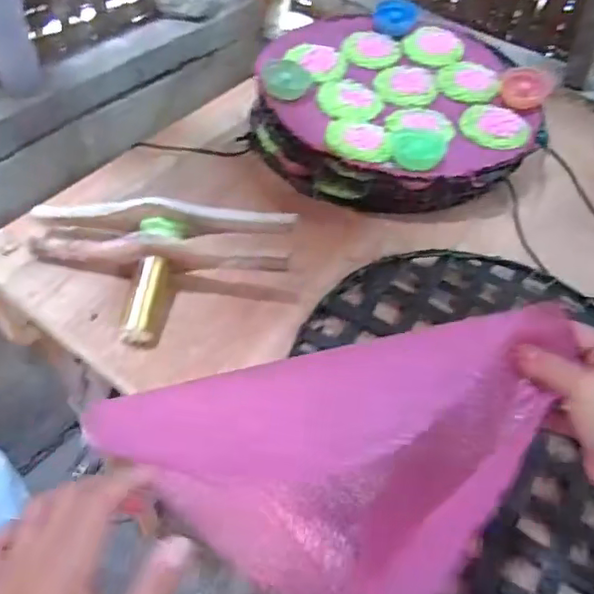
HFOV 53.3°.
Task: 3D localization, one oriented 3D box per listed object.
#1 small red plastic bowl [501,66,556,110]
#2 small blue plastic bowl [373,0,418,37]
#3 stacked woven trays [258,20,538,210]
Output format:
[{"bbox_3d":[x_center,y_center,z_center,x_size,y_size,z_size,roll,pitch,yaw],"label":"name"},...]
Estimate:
[{"bbox_3d":[0.293,-0.270,0.757,0.060,0.022,0.074,25,54,17],"label":"small red plastic bowl"},{"bbox_3d":[0.140,-0.401,0.845,0.060,0.033,0.051,13,51,8],"label":"small blue plastic bowl"},{"bbox_3d":[0.126,-0.250,0.775,0.346,0.080,0.332,9,51,5],"label":"stacked woven trays"}]

